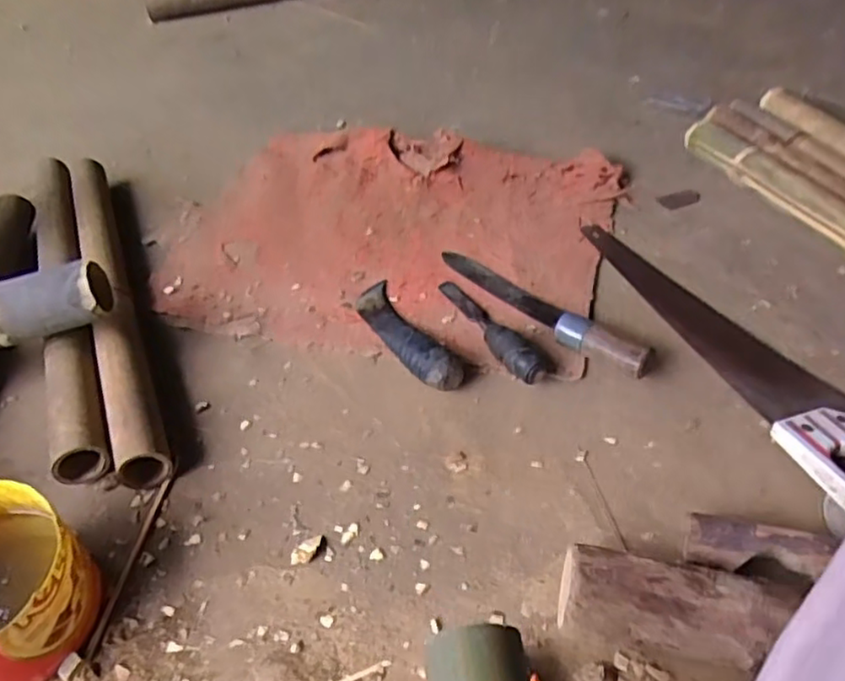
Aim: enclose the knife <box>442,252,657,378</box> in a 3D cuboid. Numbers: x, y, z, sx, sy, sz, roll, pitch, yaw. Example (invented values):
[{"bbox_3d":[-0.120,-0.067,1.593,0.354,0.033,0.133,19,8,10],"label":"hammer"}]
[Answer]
[{"bbox_3d":[0.135,-0.048,0.801,0.053,0.041,0.328,-32,51,-22],"label":"knife"}]

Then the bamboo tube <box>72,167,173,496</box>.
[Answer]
[{"bbox_3d":[-0.412,-0.073,0.881,0.062,0.059,0.659,-21,47,-13],"label":"bamboo tube"}]

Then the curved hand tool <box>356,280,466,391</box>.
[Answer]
[{"bbox_3d":[-0.022,-0.016,0.789,0.054,0.042,0.210,-28,49,-19],"label":"curved hand tool"}]

